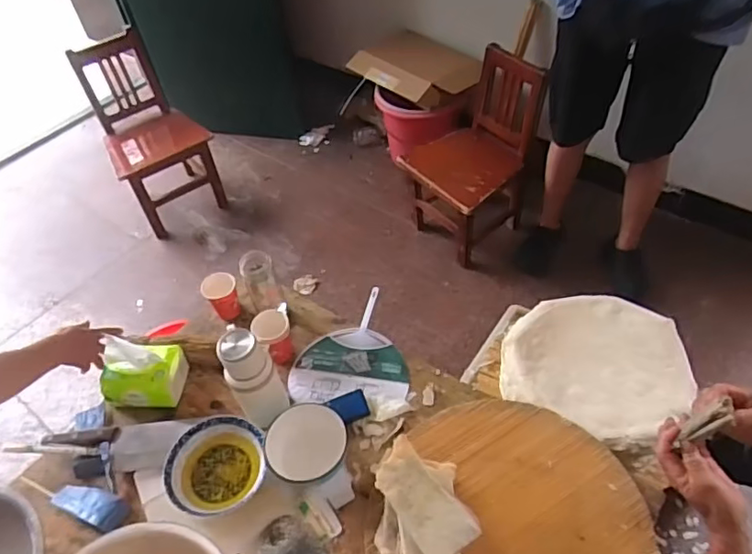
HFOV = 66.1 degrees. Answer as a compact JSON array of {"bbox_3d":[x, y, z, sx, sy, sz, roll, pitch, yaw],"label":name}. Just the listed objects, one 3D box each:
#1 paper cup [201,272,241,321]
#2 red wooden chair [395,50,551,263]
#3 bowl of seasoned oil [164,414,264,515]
[{"bbox_3d":[-0.334,0.045,1.269,0.069,0.107,0.064,-3,49,4],"label":"paper cup"},{"bbox_3d":[0.315,-0.383,1.900,0.319,0.615,0.334,-29,53,-18],"label":"red wooden chair"},{"bbox_3d":[-0.280,0.332,1.020,0.165,0.049,0.167,-3,49,4],"label":"bowl of seasoned oil"}]

